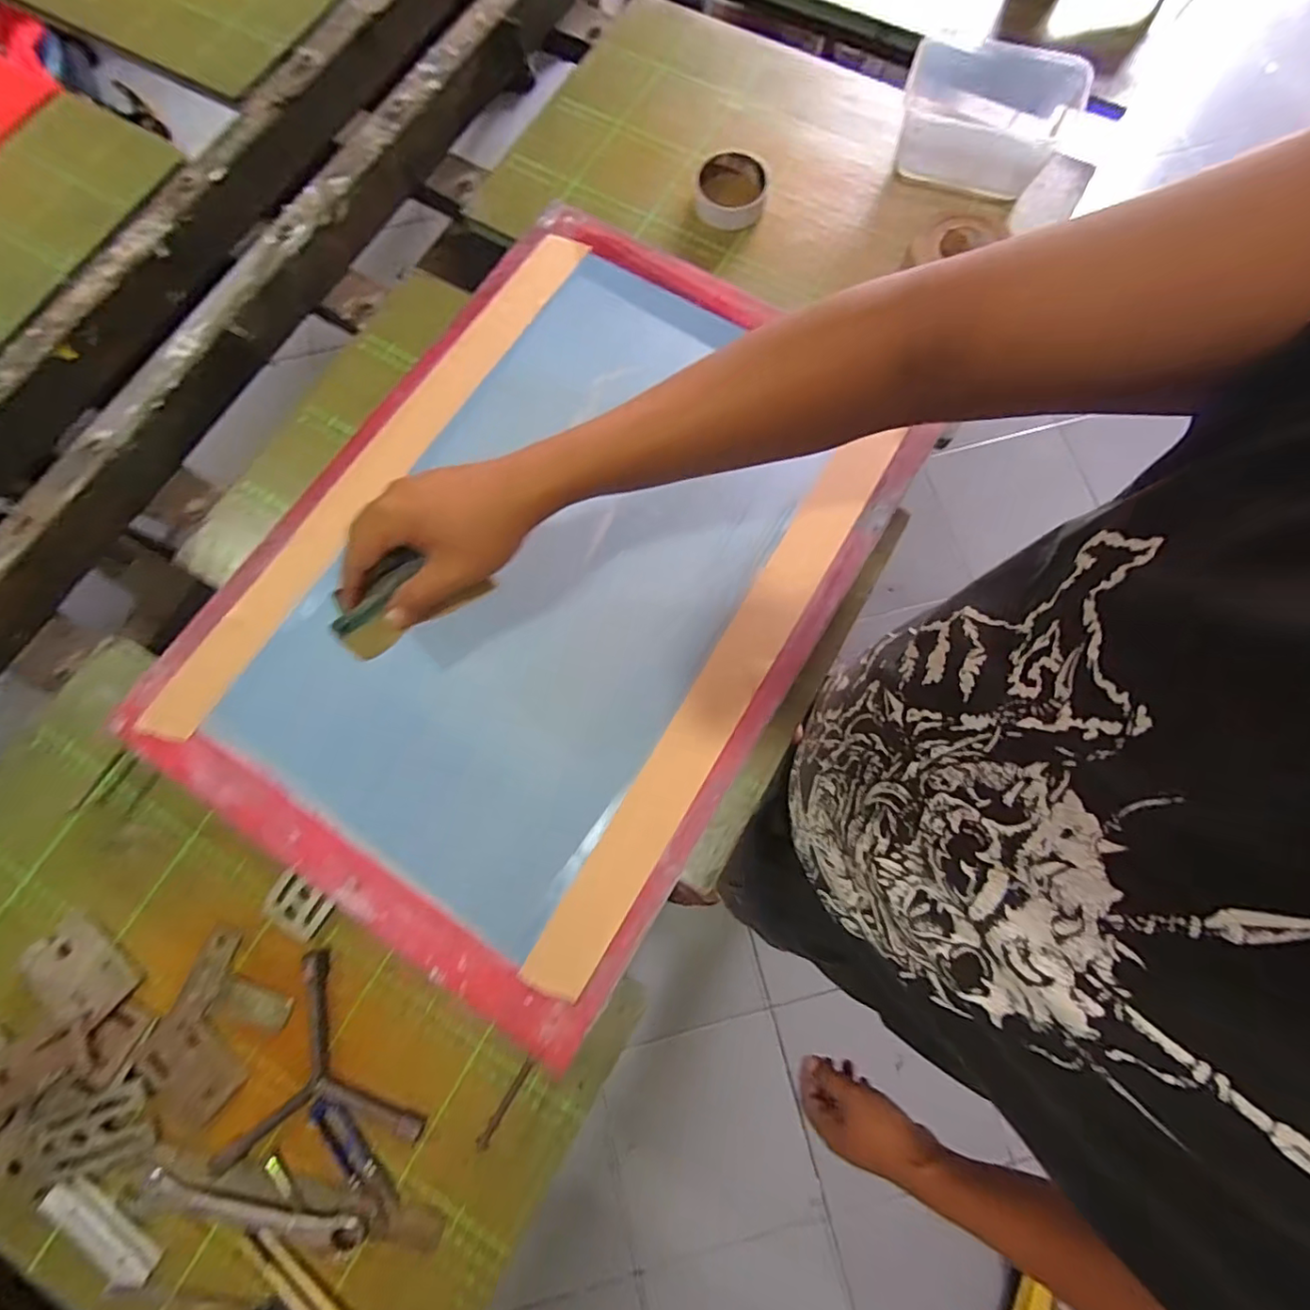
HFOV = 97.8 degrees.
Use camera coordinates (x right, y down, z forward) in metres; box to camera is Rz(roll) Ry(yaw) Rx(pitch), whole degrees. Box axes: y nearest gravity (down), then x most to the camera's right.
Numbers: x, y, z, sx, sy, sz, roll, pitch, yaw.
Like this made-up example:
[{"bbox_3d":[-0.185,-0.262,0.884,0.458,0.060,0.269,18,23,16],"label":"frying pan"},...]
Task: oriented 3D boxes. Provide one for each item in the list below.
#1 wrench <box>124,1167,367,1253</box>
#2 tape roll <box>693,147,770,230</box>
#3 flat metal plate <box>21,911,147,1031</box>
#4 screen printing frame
[{"bbox_3d":[-0.304,0.414,0.424,0.177,0.009,0.029,7,77,3],"label":"wrench"},{"bbox_3d":[0.084,-0.511,0.627,0.078,0.022,0.087,8,77,4],"label":"tape roll"},{"bbox_3d":[-0.466,0.256,0.462,0.089,0.004,0.059,35,73,11],"label":"flat metal plate"},{"bbox_3d":[-0.094,-0.097,0.505,0.477,0.039,0.647,32,79,7],"label":"screen printing frame"}]

